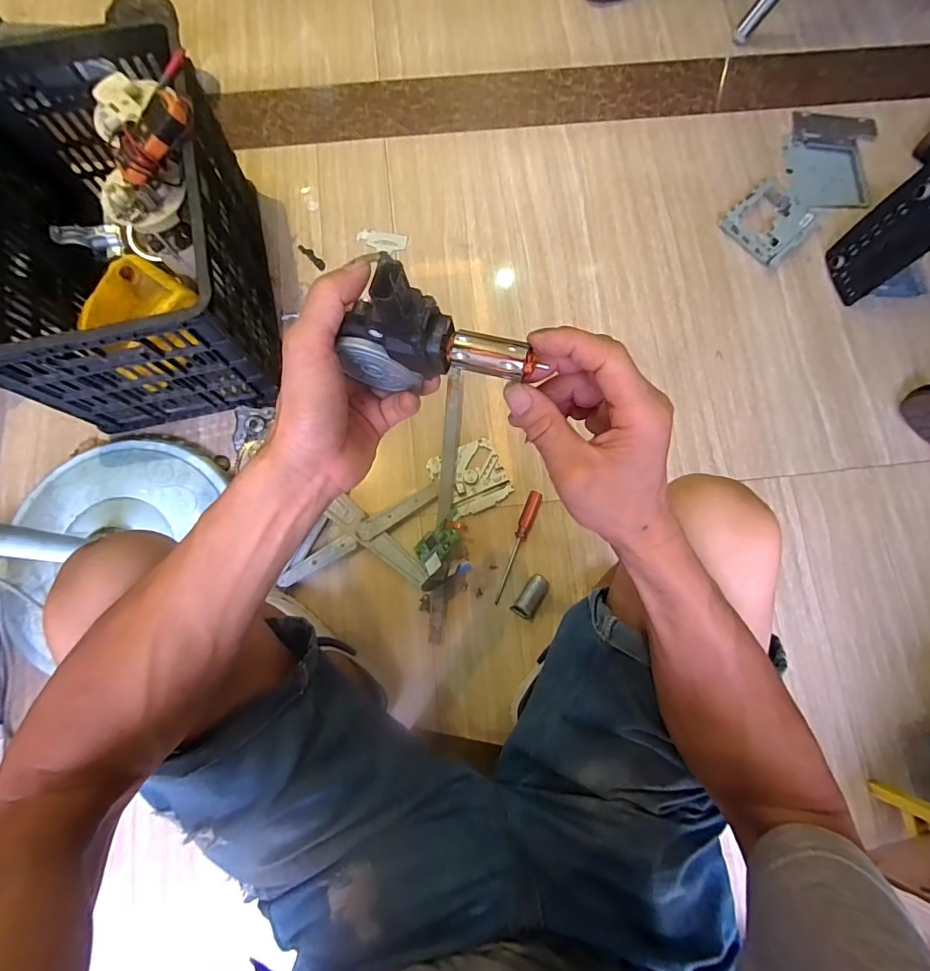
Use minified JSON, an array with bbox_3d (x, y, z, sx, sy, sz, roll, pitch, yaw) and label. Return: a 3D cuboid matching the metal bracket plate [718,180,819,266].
[{"bbox_3d":[0.585,-0.507,0.889,0.157,0.026,0.135,-42,81,-7],"label":"metal bracket plate"}]

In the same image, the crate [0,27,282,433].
[{"bbox_3d":[-0.547,-0.389,0.752,0.371,0.298,0.511,-12,79,-4],"label":"crate"}]

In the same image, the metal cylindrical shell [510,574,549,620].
[{"bbox_3d":[0.111,0.182,0.760,0.039,0.036,0.074,33,81,7],"label":"metal cylindrical shell"}]

